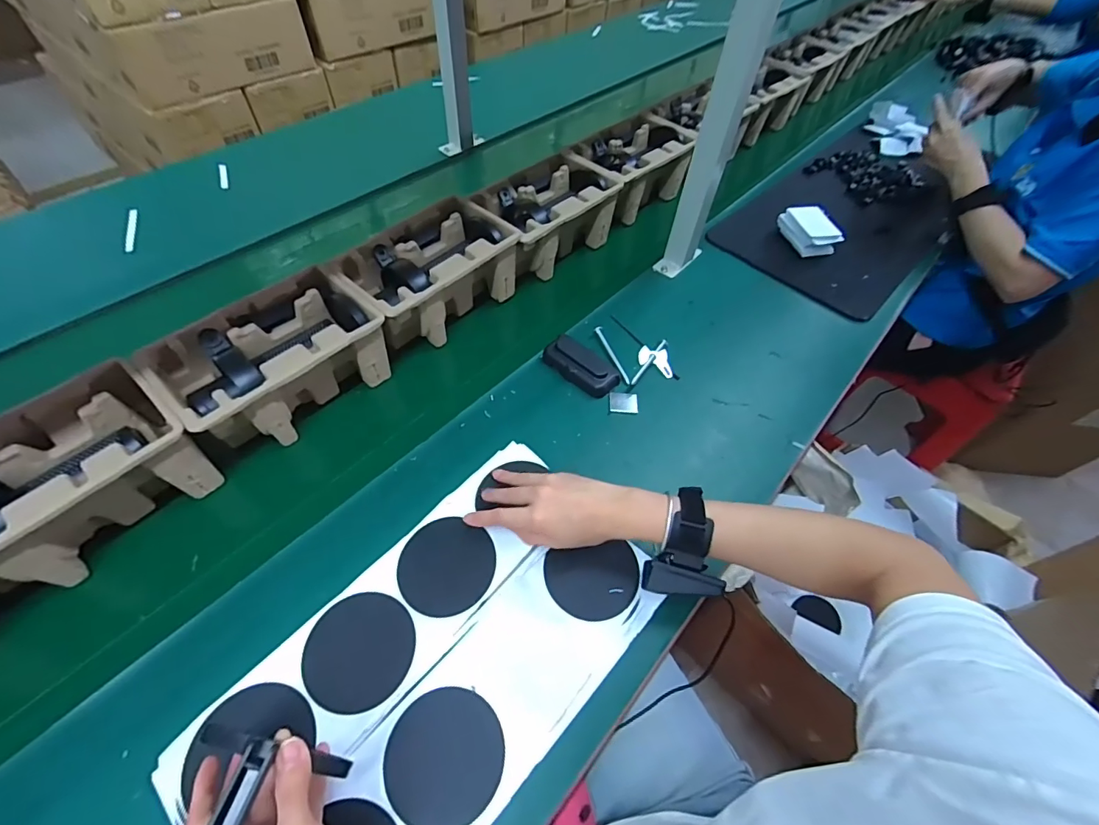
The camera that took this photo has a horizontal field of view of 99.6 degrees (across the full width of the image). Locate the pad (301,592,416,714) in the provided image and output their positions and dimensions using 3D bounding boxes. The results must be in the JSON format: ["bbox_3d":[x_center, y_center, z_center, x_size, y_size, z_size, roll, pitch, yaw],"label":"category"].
[{"bbox_3d":[-0.168,0.209,0.411,0.091,0.004,0.091,1,57,-2],"label":"pad"}]

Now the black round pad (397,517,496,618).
[{"bbox_3d":[-0.101,0.149,0.454,0.092,0.004,0.088,0,59,1],"label":"black round pad"}]

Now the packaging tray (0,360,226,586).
[{"bbox_3d":[-0.476,0.084,0.459,0.141,0.128,0.226,33,55,22],"label":"packaging tray"}]

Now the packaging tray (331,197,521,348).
[{"bbox_3d":[-0.165,-0.188,0.651,0.130,0.109,0.225,37,56,24],"label":"packaging tray"}]

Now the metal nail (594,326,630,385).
[{"bbox_3d":[0.086,-0.081,0.650,0.013,0.013,0.107,-11,51,-14],"label":"metal nail"}]

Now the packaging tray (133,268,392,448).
[{"bbox_3d":[-0.322,-0.057,0.552,0.138,0.104,0.217,36,56,24],"label":"packaging tray"}]

